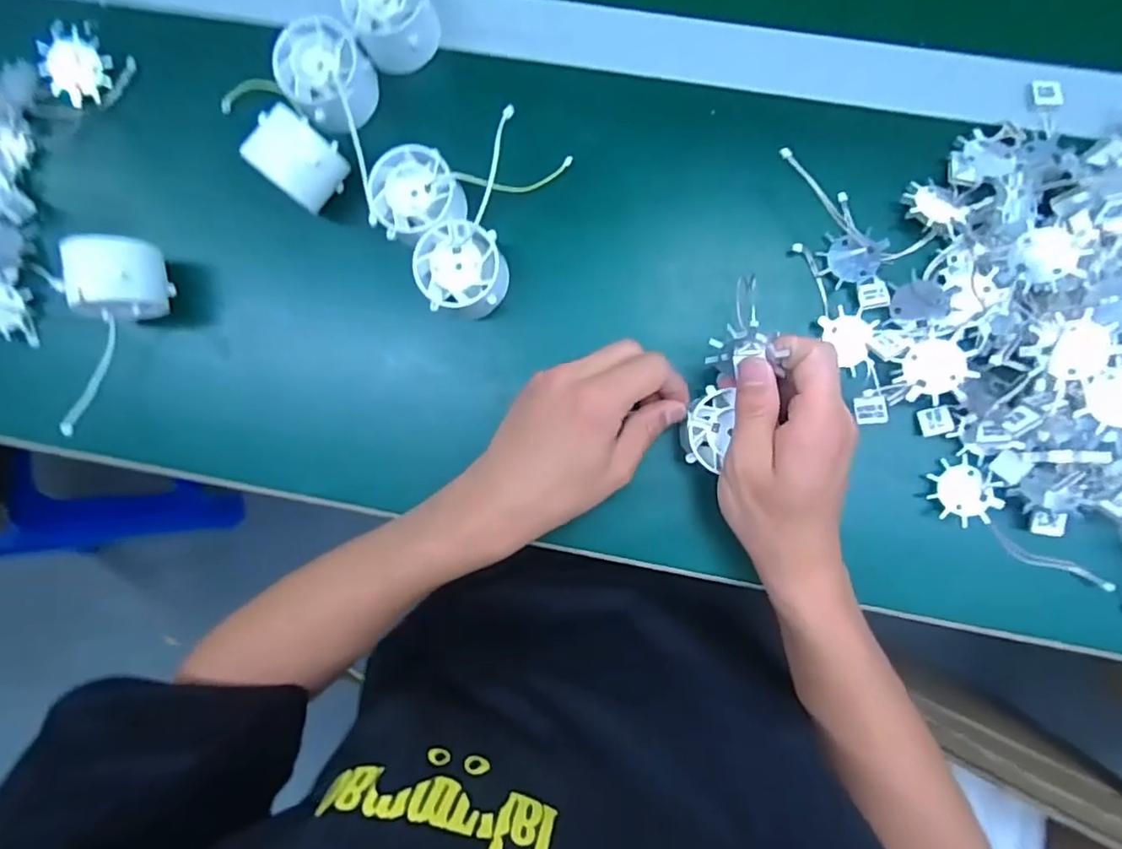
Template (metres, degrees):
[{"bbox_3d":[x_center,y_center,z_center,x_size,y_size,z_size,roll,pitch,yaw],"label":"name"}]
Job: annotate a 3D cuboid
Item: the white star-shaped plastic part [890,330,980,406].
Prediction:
[{"bbox_3d":[0.209,-0.030,0.328,0.037,0.007,0.036,-27,73,37],"label":"white star-shaped plastic part"}]

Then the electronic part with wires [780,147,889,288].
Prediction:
[{"bbox_3d":[0.161,-0.128,0.355,0.034,0.009,0.094,-30,87,2],"label":"electronic part with wires"}]

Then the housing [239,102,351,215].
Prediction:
[{"bbox_3d":[-0.154,-0.156,0.354,0.044,0.047,0.041,37,91,4],"label":"housing"}]

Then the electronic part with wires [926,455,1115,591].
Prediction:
[{"bbox_3d":[0.266,0.064,0.345,0.114,0.009,0.033,40,91,3],"label":"electronic part with wires"}]

